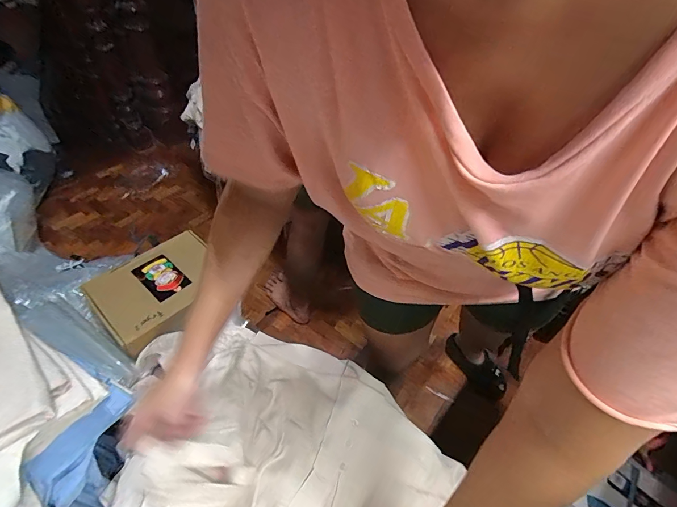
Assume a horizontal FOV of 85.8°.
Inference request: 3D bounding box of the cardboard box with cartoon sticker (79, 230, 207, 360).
[{"bbox_3d":[-0.404,0.071,0.833,0.223,0.042,0.266,38,55,26],"label":"cardboard box with cartoon sticker"}]

